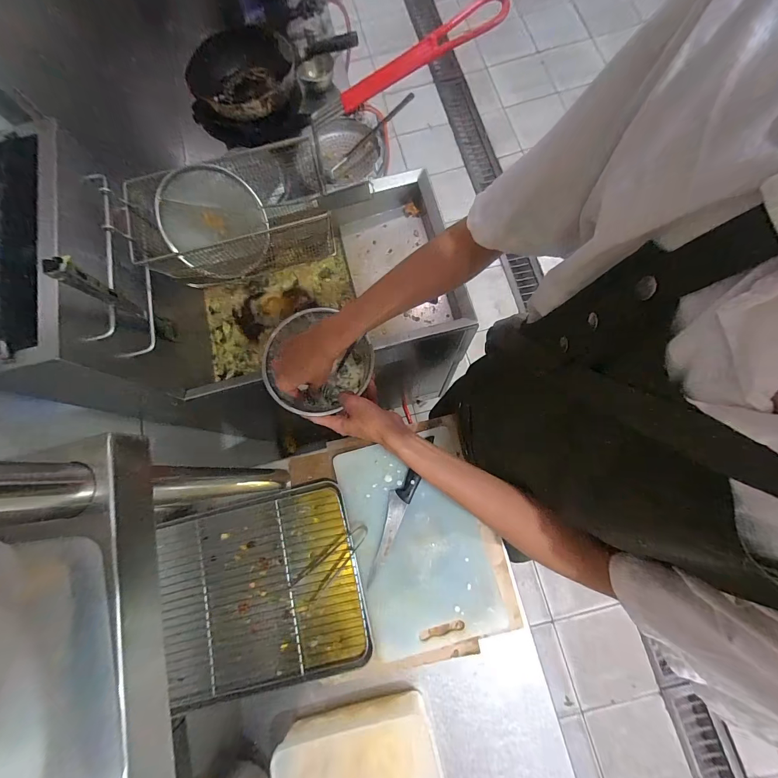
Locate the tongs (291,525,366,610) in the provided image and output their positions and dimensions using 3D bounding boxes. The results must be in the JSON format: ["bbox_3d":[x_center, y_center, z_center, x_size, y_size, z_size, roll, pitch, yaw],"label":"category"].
[{"bbox_3d":[-0.102,0.307,0.600,0.173,0.029,0.048,-44,79,-8],"label":"tongs"}]

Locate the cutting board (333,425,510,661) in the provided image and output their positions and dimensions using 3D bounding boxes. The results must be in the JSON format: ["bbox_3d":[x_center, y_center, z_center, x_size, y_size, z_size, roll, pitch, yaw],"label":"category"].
[{"bbox_3d":[0.047,0.263,0.610,0.224,0.016,0.347,-15,77,-2],"label":"cutting board"}]

